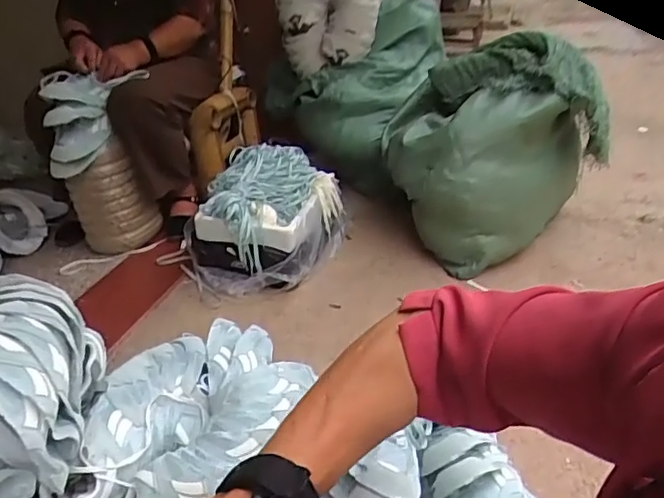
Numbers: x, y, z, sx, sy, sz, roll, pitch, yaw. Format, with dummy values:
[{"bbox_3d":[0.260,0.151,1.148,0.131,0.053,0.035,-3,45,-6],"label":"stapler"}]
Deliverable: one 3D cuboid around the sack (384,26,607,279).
[{"bbox_3d":[0.394,-0.268,1.560,0.543,0.488,0.429,-23,31,-28],"label":"sack"}]

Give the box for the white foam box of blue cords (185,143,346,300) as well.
[{"bbox_3d":[-0.184,-0.079,1.497,0.322,0.264,0.405,5,29,22],"label":"white foam box of blue cords"}]

